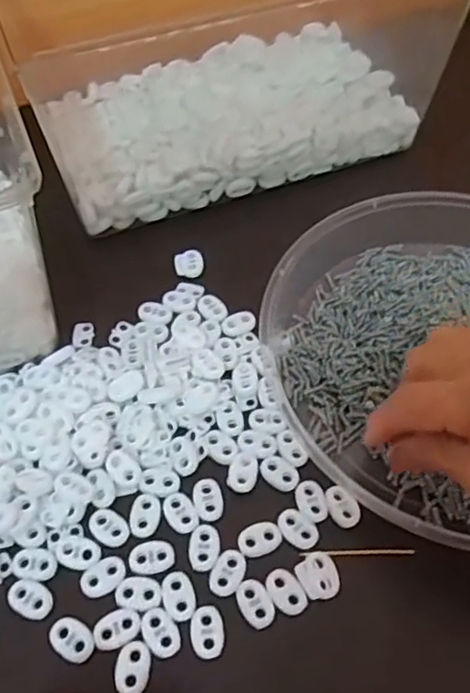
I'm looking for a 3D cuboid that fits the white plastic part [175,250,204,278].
[{"bbox_3d":[-0.032,-0.057,0.414,0.020,0.004,0.021,0,57,0],"label":"white plastic part"}]

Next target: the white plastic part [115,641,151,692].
[{"bbox_3d":[-0.047,0.148,0.274,0.015,0.004,0.022,8,57,6],"label":"white plastic part"}]

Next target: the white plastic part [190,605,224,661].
[{"bbox_3d":[-0.013,0.135,0.283,0.015,0.004,0.023,-6,57,-4],"label":"white plastic part"}]

